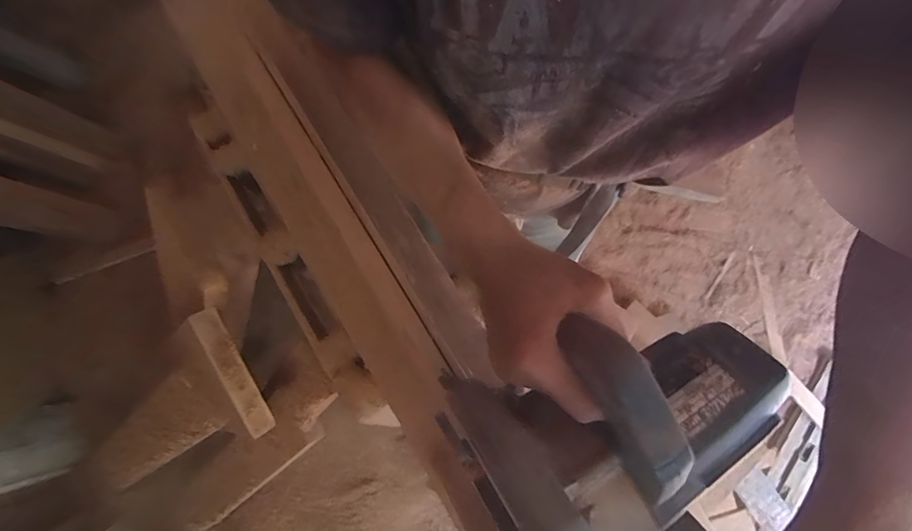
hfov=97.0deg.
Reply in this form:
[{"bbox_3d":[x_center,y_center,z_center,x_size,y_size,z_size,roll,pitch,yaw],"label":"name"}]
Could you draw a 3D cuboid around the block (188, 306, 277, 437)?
[{"bbox_3d":[-0.317,0.152,0.575,0.031,0.023,0.193,-26,95,-5],"label":"block"}]

